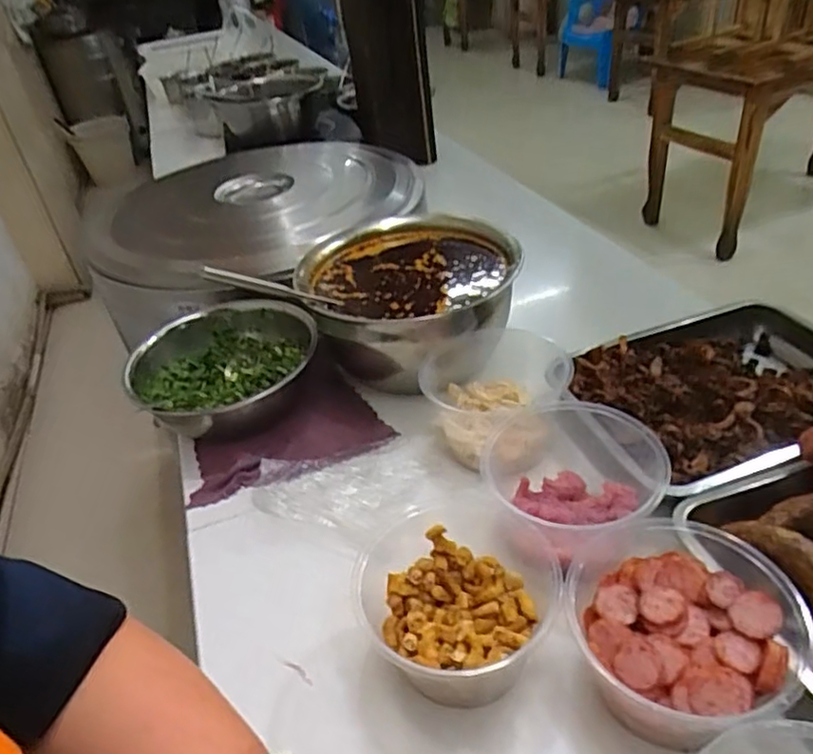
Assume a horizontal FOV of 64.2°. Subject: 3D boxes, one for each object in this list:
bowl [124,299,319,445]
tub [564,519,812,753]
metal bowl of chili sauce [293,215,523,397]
[{"bbox_3d":[-0.245,-0.010,0.901,0.236,0.099,0.237,-5,37,4],"label":"bowl"},{"bbox_3d":[0.215,0.210,0.516,0.165,0.100,0.172,1,38,11],"label":"tub"},{"bbox_3d":[0.011,-0.094,0.922,0.284,0.154,0.293,4,38,15],"label":"metal bowl of chili sauce"}]

